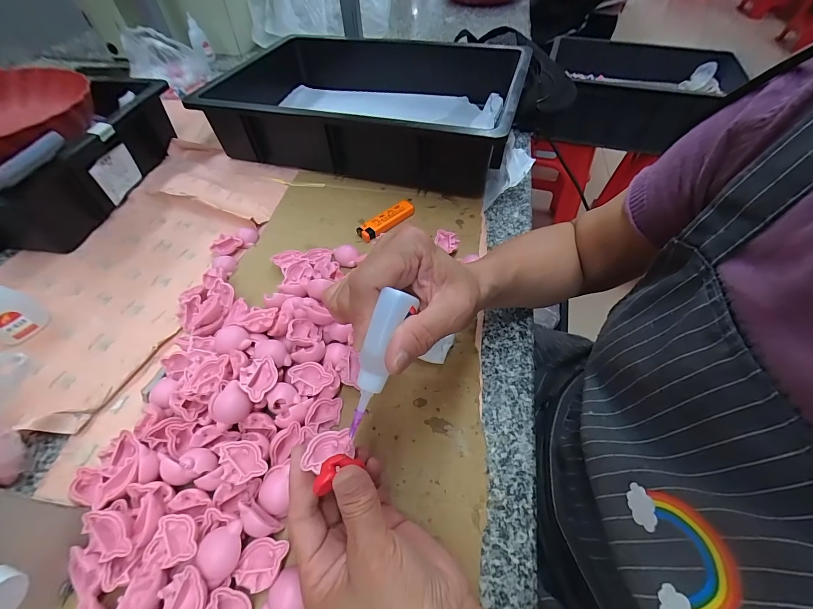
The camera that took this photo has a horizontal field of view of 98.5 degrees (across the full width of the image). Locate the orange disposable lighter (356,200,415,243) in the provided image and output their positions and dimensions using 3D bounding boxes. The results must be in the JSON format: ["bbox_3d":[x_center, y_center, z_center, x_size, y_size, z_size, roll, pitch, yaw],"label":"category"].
[{"bbox_3d":[-0.024,-0.106,0.440,0.080,0.016,0.021,-34,61,-24],"label":"orange disposable lighter"}]

